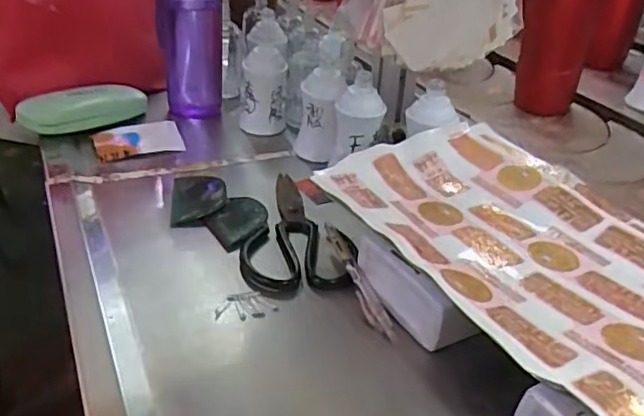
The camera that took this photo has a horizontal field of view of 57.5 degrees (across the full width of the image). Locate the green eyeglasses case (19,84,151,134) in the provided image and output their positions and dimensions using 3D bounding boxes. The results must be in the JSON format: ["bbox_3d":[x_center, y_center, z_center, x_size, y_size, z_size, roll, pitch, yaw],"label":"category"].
[{"bbox_3d":[-0.279,-0.121,0.702,0.047,0.042,0.151,30,42,34],"label":"green eyeglasses case"}]

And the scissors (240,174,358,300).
[{"bbox_3d":[-0.035,0.016,0.571,0.099,0.017,0.191,-7,35,-14],"label":"scissors"}]

